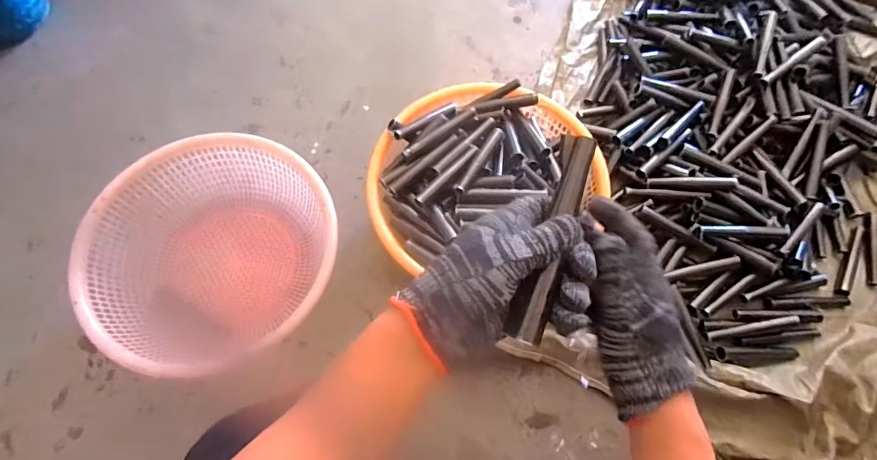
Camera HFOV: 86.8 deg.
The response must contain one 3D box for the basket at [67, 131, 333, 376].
[{"bbox_3d":[-0.377,0.033,0.822,0.394,0.166,0.365,0,69,-1],"label":"basket"}]

